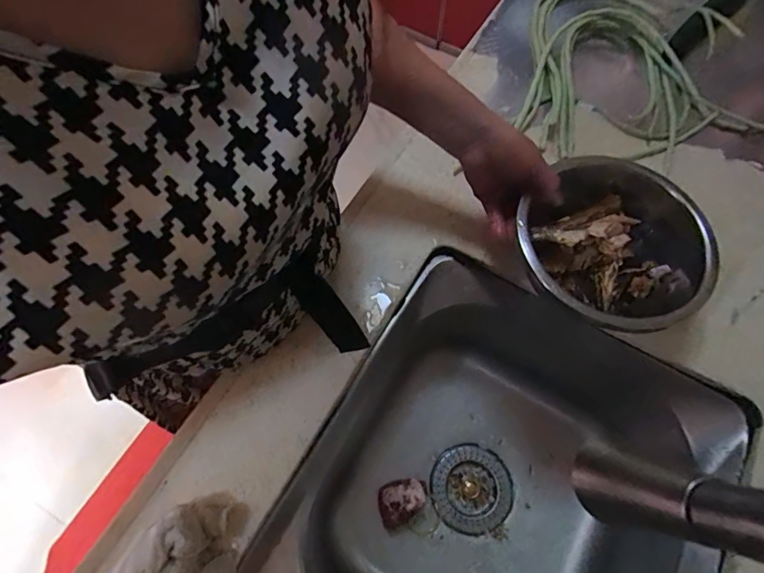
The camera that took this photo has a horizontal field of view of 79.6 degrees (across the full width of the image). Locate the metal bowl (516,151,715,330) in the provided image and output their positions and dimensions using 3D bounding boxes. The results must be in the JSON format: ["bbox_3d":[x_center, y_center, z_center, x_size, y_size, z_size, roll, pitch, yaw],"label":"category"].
[{"bbox_3d":[0.224,-0.038,0.464,0.182,0.073,0.166,1,65,-1],"label":"metal bowl"}]

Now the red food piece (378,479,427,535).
[{"bbox_3d":[0.027,0.276,0.582,0.059,0.042,0.056,1,65,-1],"label":"red food piece"}]

